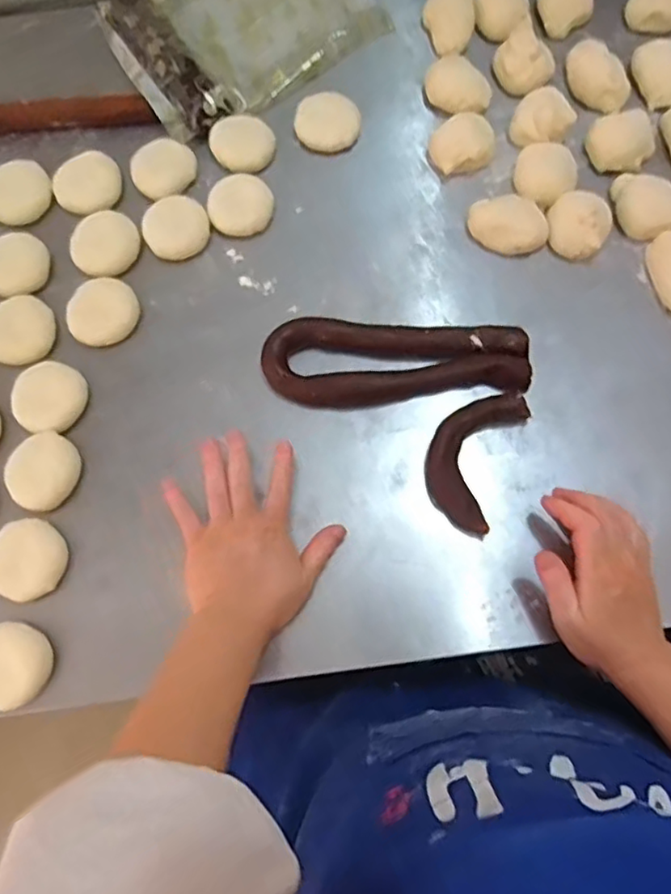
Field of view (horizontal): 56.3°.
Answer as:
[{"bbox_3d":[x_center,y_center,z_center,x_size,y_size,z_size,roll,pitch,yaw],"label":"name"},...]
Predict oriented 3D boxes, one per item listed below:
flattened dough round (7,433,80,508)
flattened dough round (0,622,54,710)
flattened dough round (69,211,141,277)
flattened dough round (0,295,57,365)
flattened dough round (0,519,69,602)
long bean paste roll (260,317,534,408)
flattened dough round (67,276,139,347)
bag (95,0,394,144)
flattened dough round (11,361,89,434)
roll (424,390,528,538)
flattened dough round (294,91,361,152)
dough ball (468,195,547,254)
[{"bbox_3d":[-0.265,0.020,0.567,0.071,0.010,0.065,0,75,2],"label":"flattened dough round"},{"bbox_3d":[-0.271,0.182,0.523,0.061,0.022,0.066,0,75,2],"label":"flattened dough round"},{"bbox_3d":[-0.233,-0.205,0.635,0.067,0.014,0.066,0,75,2],"label":"flattened dough round"},{"bbox_3d":[-0.308,-0.114,0.606,0.066,0.010,0.063,0,75,2],"label":"flattened dough round"},{"bbox_3d":[-0.268,0.097,0.544,0.064,0.019,0.065,0,75,2],"label":"flattened dough round"},{"bbox_3d":[0.055,-0.076,0.584,0.241,0.022,0.078,4,75,3],"label":"long bean paste roll"},{"bbox_3d":[-0.228,-0.132,0.612,0.061,0.018,0.066,0,75,2],"label":"flattened dough round"},{"bbox_3d":[-0.104,-0.487,0.699,0.290,0.042,0.219,-32,76,-7],"label":"bag"},{"bbox_3d":[-0.267,-0.046,0.586,0.061,0.021,0.066,0,75,2],"label":"flattened dough round"},{"bbox_3d":[0.121,0.007,0.559,0.071,0.027,0.129,22,77,8],"label":"roll"},{"bbox_3d":[-0.008,-0.343,0.666,0.068,0.028,0.055,0,75,2],"label":"flattened dough round"},{"bbox_3d":[0.170,-0.220,0.618,0.074,0.022,0.052,7,75,4],"label":"dough ball"}]

